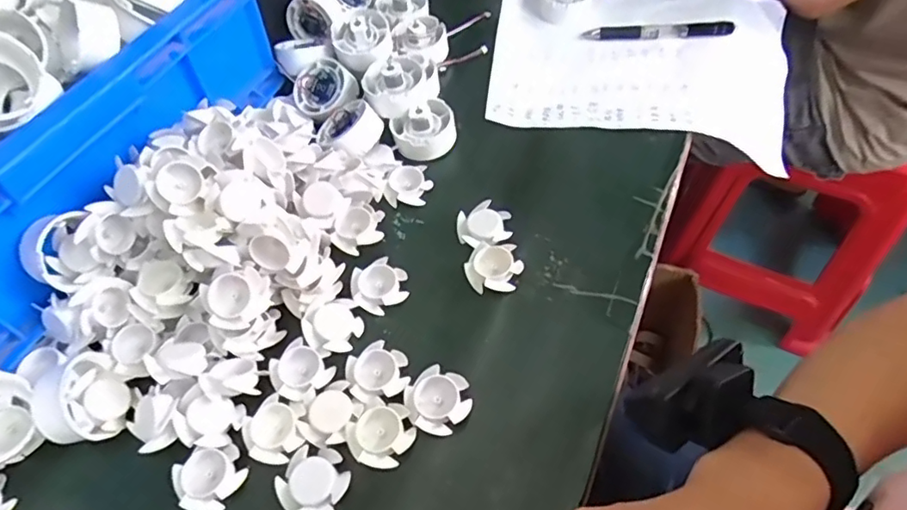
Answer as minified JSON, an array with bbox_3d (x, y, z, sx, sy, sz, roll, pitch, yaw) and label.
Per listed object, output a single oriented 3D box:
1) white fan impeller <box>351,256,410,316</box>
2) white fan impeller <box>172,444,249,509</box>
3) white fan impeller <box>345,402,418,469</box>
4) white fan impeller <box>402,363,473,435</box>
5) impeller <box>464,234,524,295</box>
[{"bbox_3d":[-0.054,0.023,0.408,0.040,0.014,0.036,-19,57,-9],"label":"white fan impeller"},{"bbox_3d":[-0.148,0.134,0.341,0.035,0.011,0.039,28,61,20],"label":"white fan impeller"},{"bbox_3d":[-0.044,0.111,0.346,0.040,0.007,0.035,-34,60,-18],"label":"white fan impeller"},{"bbox_3d":[-0.009,0.091,0.355,0.038,0.012,0.039,36,65,24],"label":"white fan impeller"},{"bbox_3d":[0.025,0.007,0.407,0.048,0.012,0.037,18,59,15],"label":"impeller"}]

